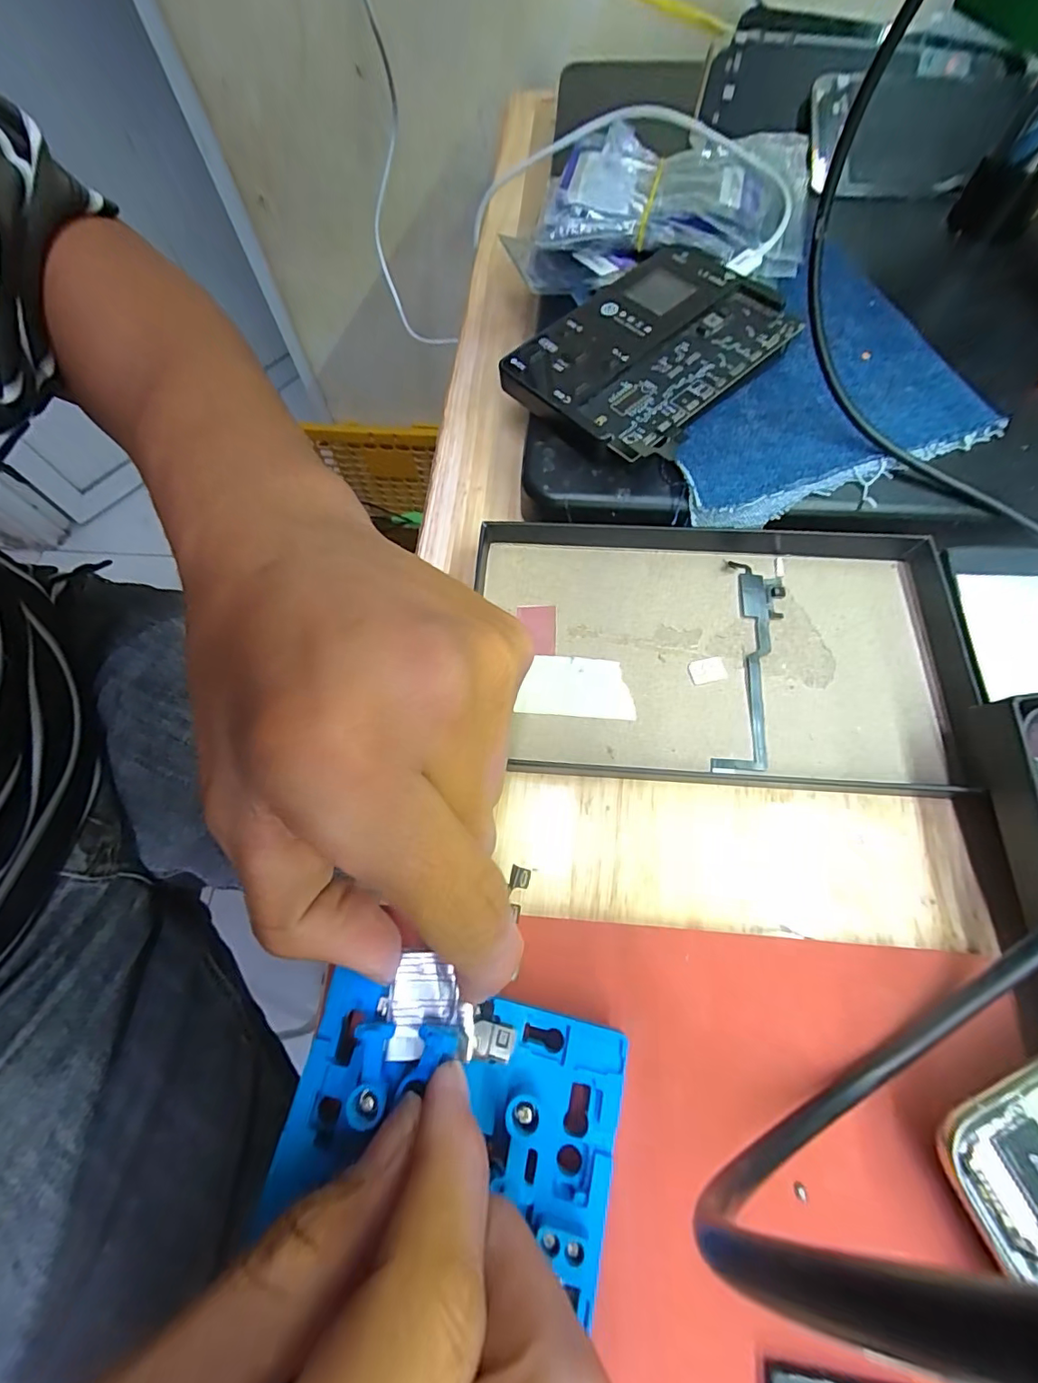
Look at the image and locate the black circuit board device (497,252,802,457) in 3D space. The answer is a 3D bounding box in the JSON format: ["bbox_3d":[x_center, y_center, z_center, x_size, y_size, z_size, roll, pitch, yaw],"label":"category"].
[{"bbox_3d":[0.054,-0.140,0.210,0.078,0.015,0.101,41,75,17],"label":"black circuit board device"}]

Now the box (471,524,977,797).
[{"bbox_3d":[0.074,-0.016,0.183,0.174,0.016,0.096,2,70,3],"label":"box"}]

